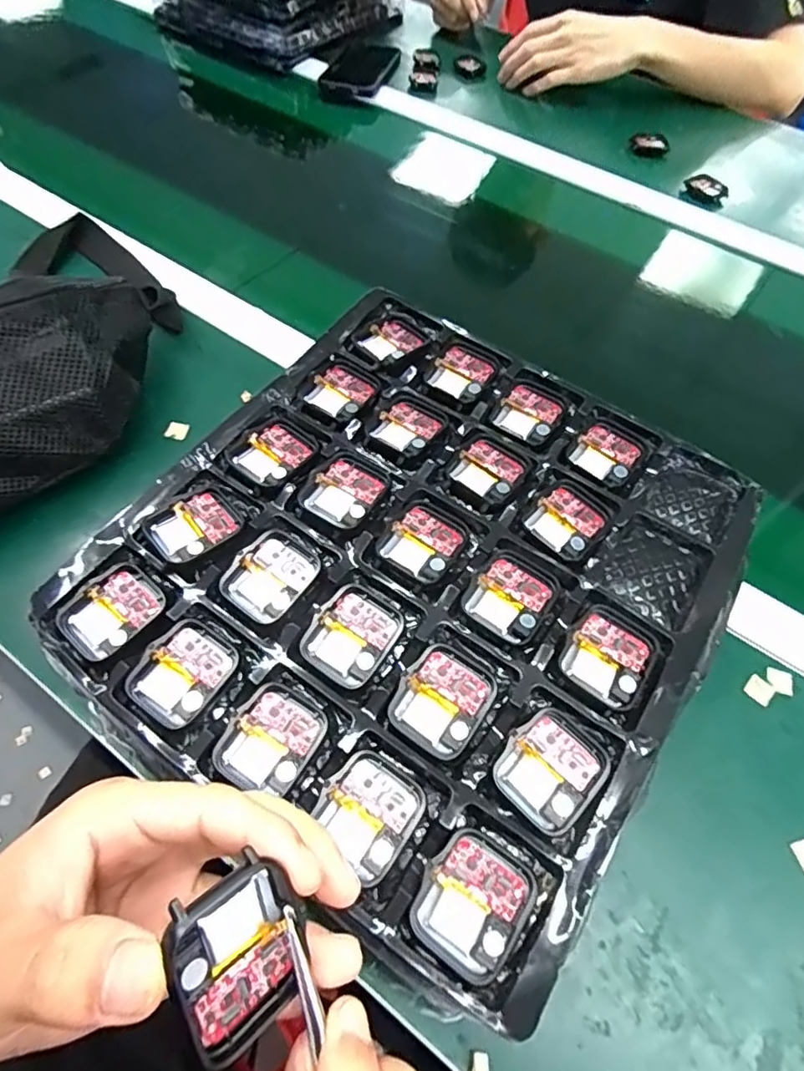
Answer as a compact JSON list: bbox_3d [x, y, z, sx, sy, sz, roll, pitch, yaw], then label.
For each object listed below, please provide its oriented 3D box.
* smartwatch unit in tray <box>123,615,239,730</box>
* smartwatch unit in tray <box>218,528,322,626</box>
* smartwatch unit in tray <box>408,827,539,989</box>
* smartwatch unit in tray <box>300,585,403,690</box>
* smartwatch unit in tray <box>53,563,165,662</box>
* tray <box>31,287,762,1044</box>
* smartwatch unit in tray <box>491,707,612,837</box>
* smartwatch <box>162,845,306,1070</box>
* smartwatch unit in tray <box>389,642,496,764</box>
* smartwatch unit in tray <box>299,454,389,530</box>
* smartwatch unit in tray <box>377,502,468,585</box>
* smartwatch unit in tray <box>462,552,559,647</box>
[{"bbox_3d":[-0.097,0.062,0.259,0.037,0.014,0.044,34,63,16],"label":"smartwatch unit in tray"},{"bbox_3d":[-0.063,0.019,0.279,0.035,0.006,0.044,38,65,18],"label":"smartwatch unit in tray"},{"bbox_3d":[0.026,0.137,0.215,0.037,0.009,0.042,35,64,17],"label":"smartwatch unit in tray"},{"bbox_3d":[-0.023,0.046,0.265,0.036,0.007,0.043,31,63,15],"label":"smartwatch unit in tray"},{"bbox_3d":[-0.135,0.037,0.270,0.036,0.009,0.044,38,64,18],"label":"smartwatch unit in tray"},{"bbox_3d":[0.012,0.010,0.287,0.263,0.017,0.285,32,66,14],"label":"tray"},{"bbox_3d":[0.061,0.096,0.238,0.036,0.006,0.042,41,65,19],"label":"smartwatch unit in tray"},{"bbox_3d":[-0.045,0.118,0.161,0.036,0.005,0.045,-23,101,-45],"label":"smartwatch"},{"bbox_3d":[0.018,0.071,0.251,0.037,0.007,0.043,33,63,16],"label":"smartwatch unit in tray"},{"bbox_3d":[-0.029,-0.025,0.301,0.036,0.004,0.041,29,62,14],"label":"smartwatch unit in tray"},{"bbox_3d":[0.011,0.004,0.288,0.036,0.005,0.039,30,62,14],"label":"smartwatch unit in tray"},{"bbox_3d":[0.052,0.029,0.272,0.037,0.006,0.040,34,63,16],"label":"smartwatch unit in tray"}]

